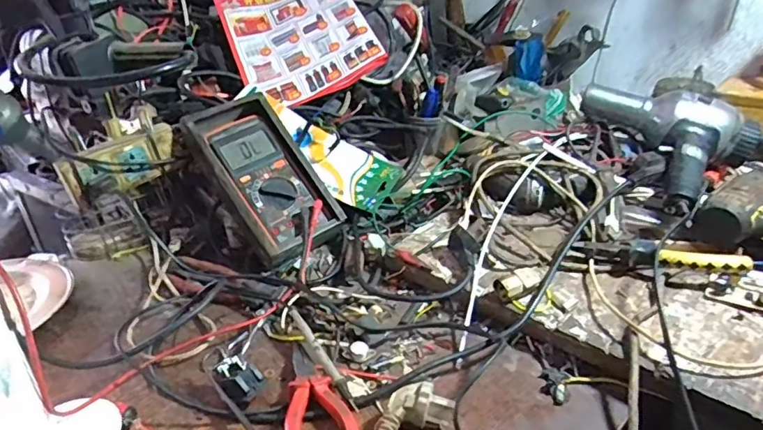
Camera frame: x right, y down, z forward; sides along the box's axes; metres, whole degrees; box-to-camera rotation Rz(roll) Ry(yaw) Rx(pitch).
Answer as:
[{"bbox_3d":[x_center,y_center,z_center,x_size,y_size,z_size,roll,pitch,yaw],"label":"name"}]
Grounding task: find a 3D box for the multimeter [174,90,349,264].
[{"bbox_3d":[-0.143,-0.046,0.640,0.114,0.040,0.208,-28,73,-25],"label":"multimeter"}]

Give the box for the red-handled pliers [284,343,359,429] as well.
[{"bbox_3d":[-0.055,0.150,0.438,0.052,0.023,0.132,-11,31,-12],"label":"red-handled pliers"}]

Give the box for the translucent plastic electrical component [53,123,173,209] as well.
[{"bbox_3d":[-0.297,-0.066,0.605,0.128,0.076,0.040,-30,22,-34],"label":"translucent plastic electrical component"}]

